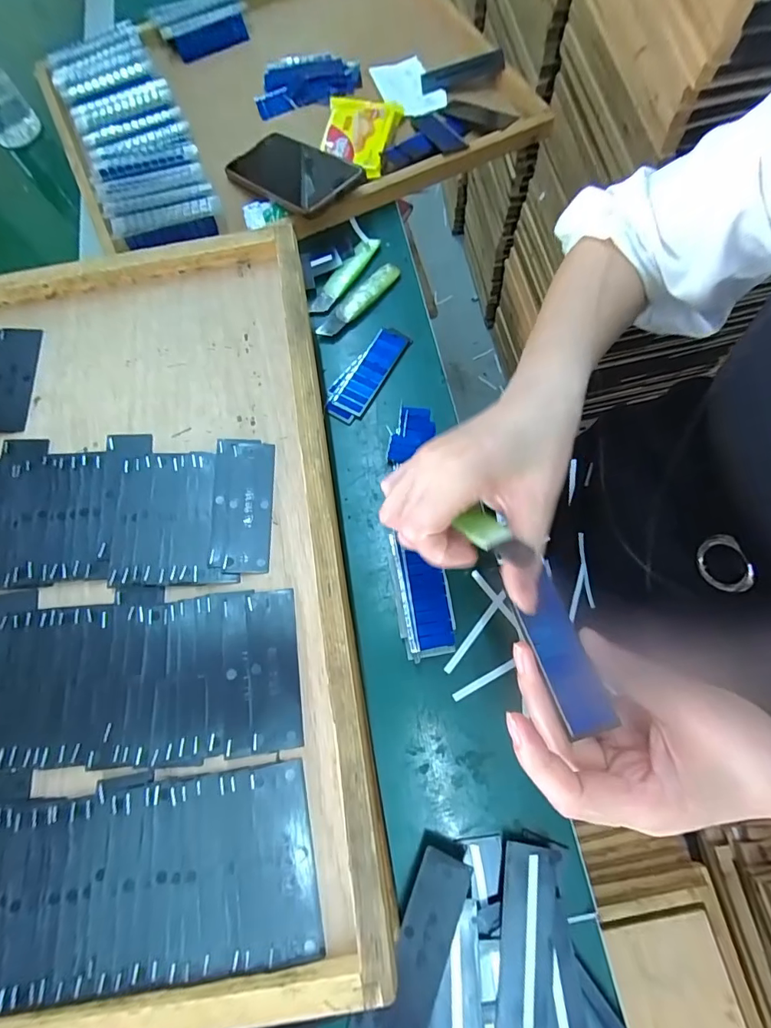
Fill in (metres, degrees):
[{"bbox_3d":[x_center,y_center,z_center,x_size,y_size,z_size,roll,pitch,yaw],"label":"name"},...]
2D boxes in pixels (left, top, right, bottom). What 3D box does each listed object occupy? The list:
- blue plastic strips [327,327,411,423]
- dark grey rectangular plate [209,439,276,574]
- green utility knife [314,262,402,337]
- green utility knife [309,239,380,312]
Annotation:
[{"bbox_3d":[-0.016,-0.129,0.424,0.039,0.006,0.101,31,76,13],"label":"blue plastic strips"},{"bbox_3d":[-0.098,-0.008,0.317,0.038,0.006,0.094,-3,71,3],"label":"dark grey rectangular plate"},{"bbox_3d":[-0.025,-0.204,0.445,0.020,0.007,0.102,41,78,15],"label":"green utility knife"},{"bbox_3d":[-0.039,-0.235,0.455,0.021,0.010,0.099,34,77,14],"label":"green utility knife"}]

